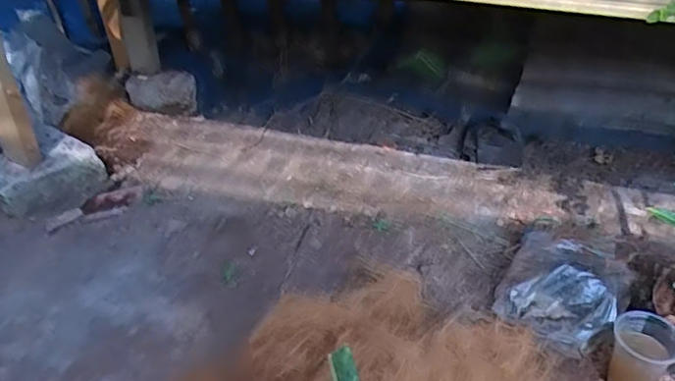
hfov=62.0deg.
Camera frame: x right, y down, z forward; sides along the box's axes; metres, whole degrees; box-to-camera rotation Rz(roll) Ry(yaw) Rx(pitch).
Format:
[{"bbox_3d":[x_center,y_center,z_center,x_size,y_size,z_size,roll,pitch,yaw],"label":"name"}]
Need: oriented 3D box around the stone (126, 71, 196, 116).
[{"bbox_3d":[-0.465,-0.267,1.483,0.203,0.080,0.074,7,38,9],"label":"stone"}]

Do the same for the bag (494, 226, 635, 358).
[{"bbox_3d":[0.364,0.161,0.929,0.192,0.090,0.186,30,47,33],"label":"bag"}]

